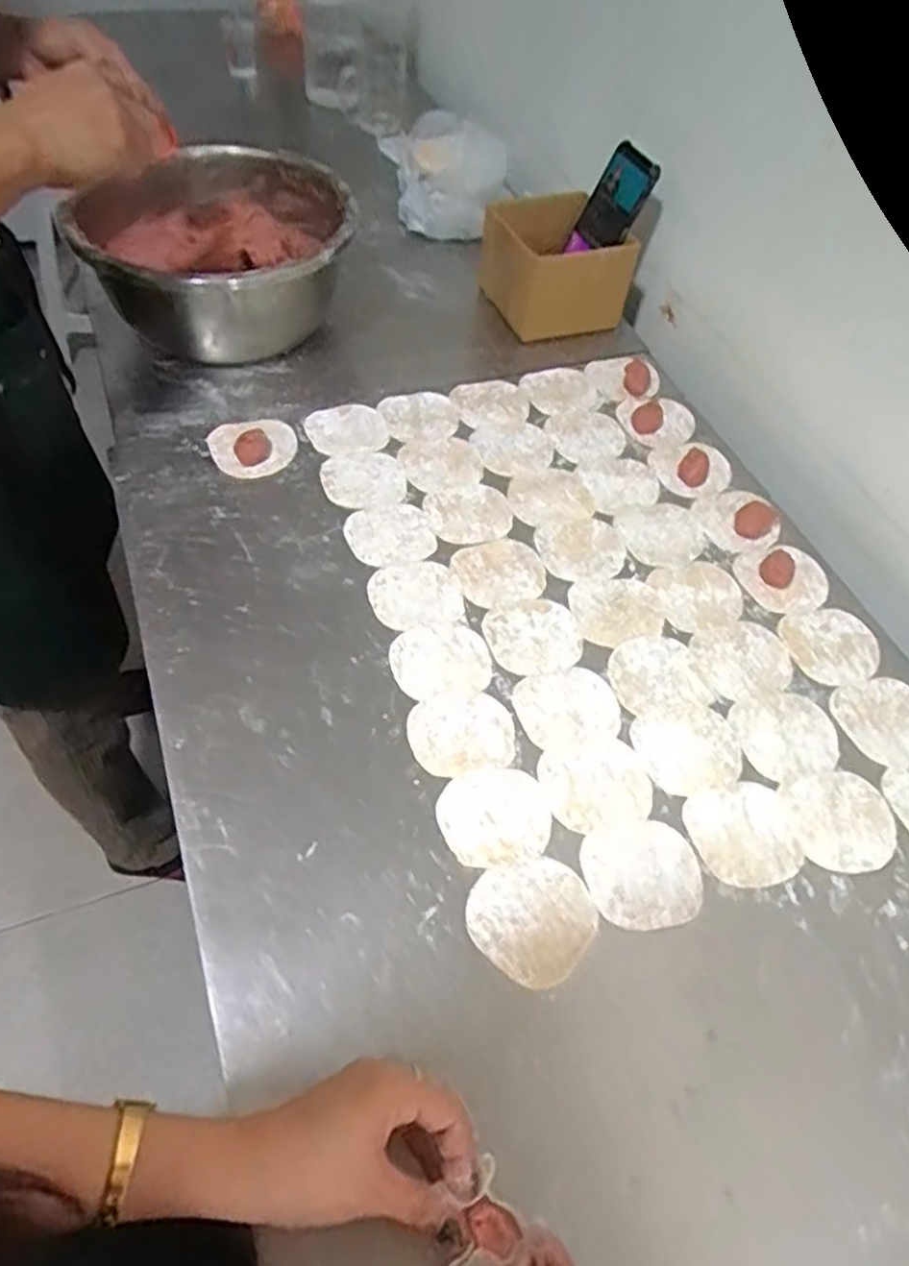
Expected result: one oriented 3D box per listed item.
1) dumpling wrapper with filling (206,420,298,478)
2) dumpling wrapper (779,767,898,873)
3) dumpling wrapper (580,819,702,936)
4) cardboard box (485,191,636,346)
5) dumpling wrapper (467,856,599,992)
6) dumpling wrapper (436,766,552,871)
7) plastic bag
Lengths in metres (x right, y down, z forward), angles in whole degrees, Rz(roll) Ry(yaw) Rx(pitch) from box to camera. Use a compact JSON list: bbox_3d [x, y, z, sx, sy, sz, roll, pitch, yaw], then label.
[{"bbox_3d":[-0.197,-0.183,0.746,0.081,0.017,0.073,-18,60,-17],"label":"dumpling wrapper with filling"},{"bbox_3d":[0.288,0.139,0.565,0.082,0.004,0.075,2,56,-4],"label":"dumpling wrapper"},{"bbox_3d":[0.131,0.168,0.528,0.079,0.004,0.074,2,56,-4],"label":"dumpling wrapper"},{"bbox_3d":[0.114,-0.428,0.894,0.130,0.094,0.155,-17,59,-16],"label":"cardboard box"},{"bbox_3d":[0.053,0.187,0.505,0.078,0.004,0.080,2,56,-4],"label":"dumpling wrapper"},{"bbox_3d":[0.029,0.131,0.544,0.078,0.004,0.071,2,56,-4],"label":"dumpling wrapper"},{"bbox_3d":[-0.013,-0.588,0.987,0.157,0.126,0.147,5,56,-2],"label":"plastic bag"}]

